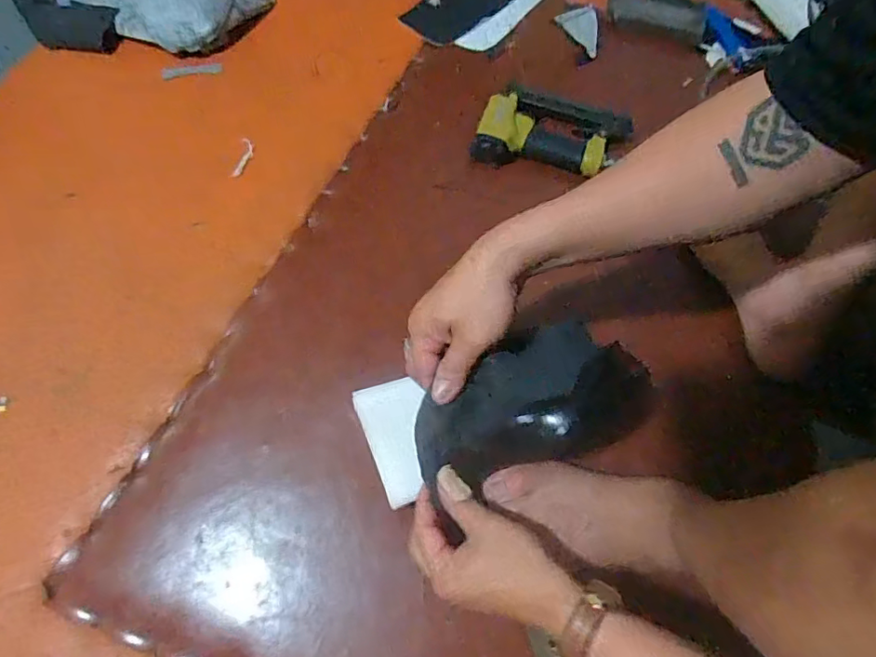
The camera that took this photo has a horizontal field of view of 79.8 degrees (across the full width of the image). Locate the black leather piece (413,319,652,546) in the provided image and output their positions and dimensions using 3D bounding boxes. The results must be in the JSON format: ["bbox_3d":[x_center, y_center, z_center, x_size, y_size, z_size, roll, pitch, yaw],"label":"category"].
[{"bbox_3d":[0.069,0.072,0.435,0.189,0.104,0.111,-32,72,-15],"label":"black leather piece"}]

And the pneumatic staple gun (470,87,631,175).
[{"bbox_3d":[0.153,-0.271,0.711,0.213,0.042,0.125,3,67,-2],"label":"pneumatic staple gun"}]

